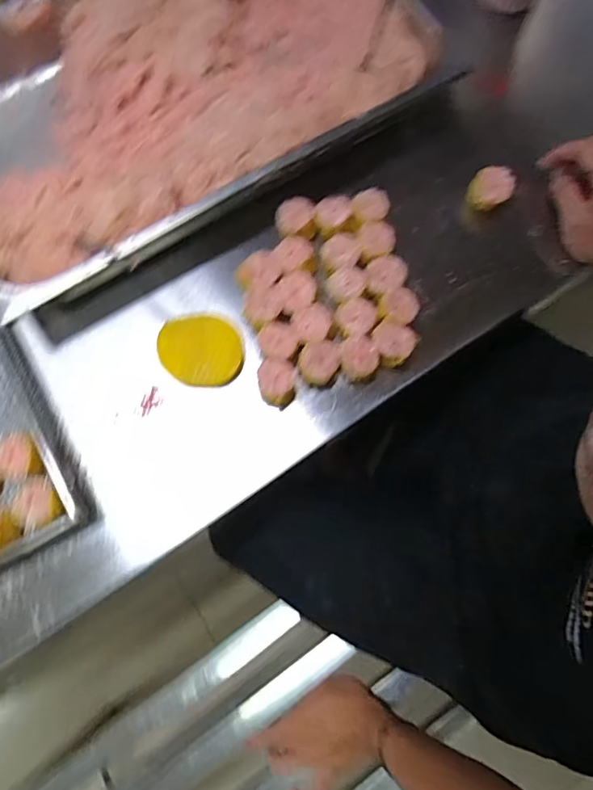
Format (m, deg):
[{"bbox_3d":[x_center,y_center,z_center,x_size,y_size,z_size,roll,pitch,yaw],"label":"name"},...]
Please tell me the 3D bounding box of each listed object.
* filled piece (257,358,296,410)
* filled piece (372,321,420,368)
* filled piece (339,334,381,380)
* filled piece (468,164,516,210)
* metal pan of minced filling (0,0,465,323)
[{"bbox_3d":[-0.019,-0.011,0.477,0.033,0.033,0.038,7,76,2],"label":"filled piece"},{"bbox_3d":[0.090,-0.046,0.487,0.040,0.032,0.038,26,77,7],"label":"filled piece"},{"bbox_3d":[0.058,-0.034,0.483,0.033,0.029,0.036,-14,76,-3],"label":"filled piece"},{"bbox_3d":[0.198,-0.213,0.519,0.043,0.024,0.034,-15,76,-3],"label":"filled piece"},{"bbox_3d":[-0.125,-0.329,0.545,0.531,0.066,0.344,-33,78,-7],"label":"metal pan of minced filling"}]

